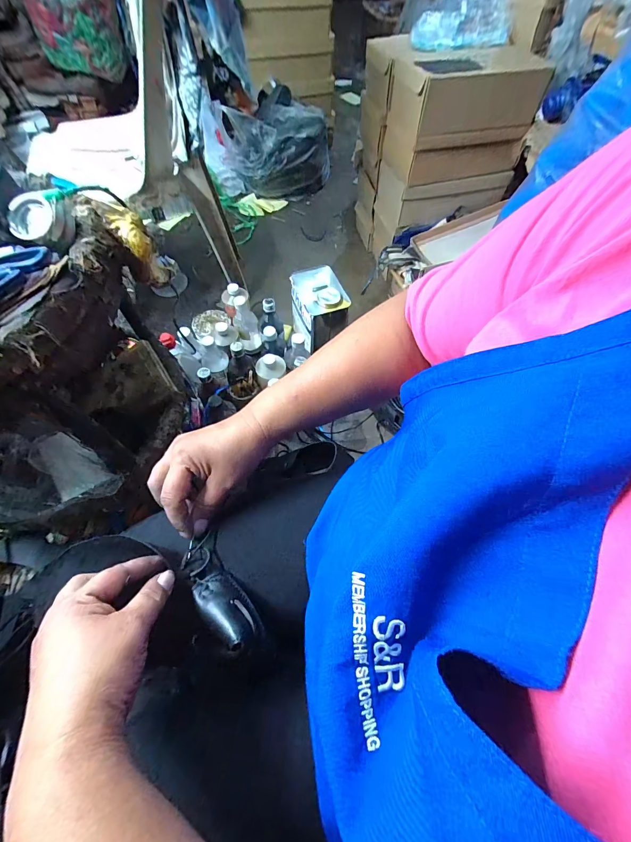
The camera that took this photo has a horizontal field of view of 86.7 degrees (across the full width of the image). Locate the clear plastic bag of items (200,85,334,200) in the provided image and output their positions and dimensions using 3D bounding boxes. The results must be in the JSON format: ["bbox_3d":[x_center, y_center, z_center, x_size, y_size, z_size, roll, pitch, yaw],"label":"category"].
[{"bbox_3d":[-0.181,-1.103,1.330,0.445,0.280,0.331,7,62,2],"label":"clear plastic bag of items"}]

